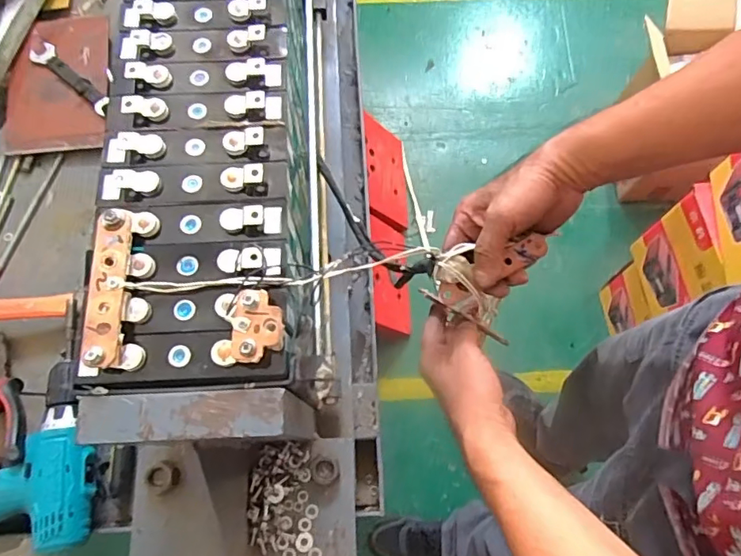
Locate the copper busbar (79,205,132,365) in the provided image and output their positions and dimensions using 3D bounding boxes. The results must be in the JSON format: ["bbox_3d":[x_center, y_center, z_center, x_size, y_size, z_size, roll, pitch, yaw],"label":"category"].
[{"bbox_3d":[-0.170,0.004,0.343,0.022,0.009,0.103,-3,71,0],"label":"copper busbar"}]

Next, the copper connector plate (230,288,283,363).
[{"bbox_3d":[-0.071,0.029,0.332,0.031,0.010,0.044,-2,71,0],"label":"copper connector plate"}]

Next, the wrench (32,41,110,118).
[{"bbox_3d":[-0.415,-0.276,0.738,0.143,0.015,0.032,41,76,13],"label":"wrench"}]

